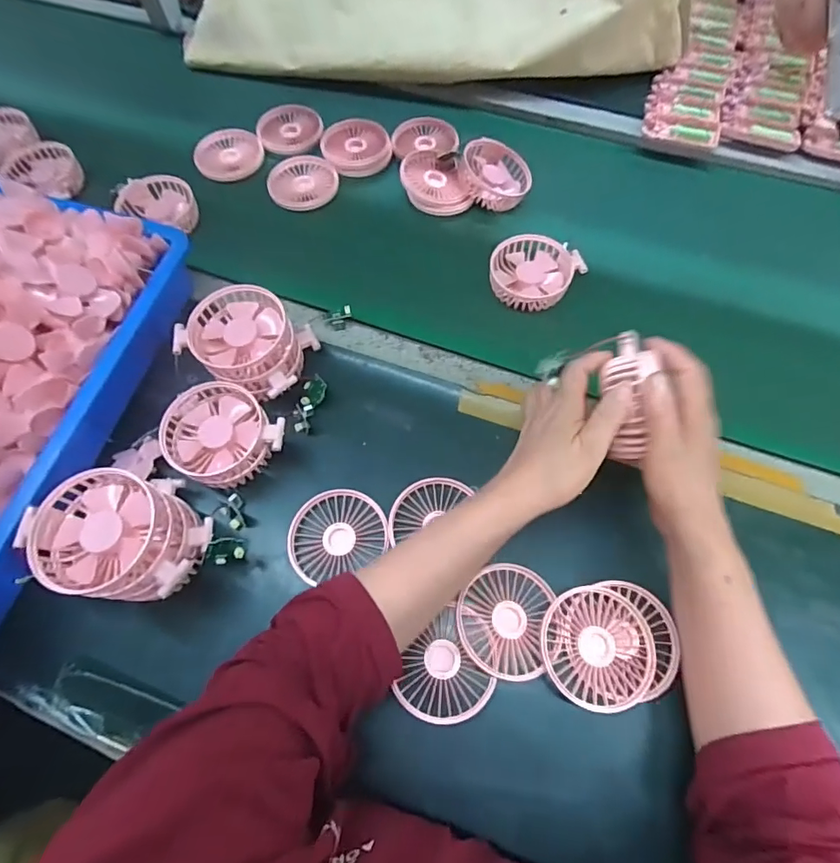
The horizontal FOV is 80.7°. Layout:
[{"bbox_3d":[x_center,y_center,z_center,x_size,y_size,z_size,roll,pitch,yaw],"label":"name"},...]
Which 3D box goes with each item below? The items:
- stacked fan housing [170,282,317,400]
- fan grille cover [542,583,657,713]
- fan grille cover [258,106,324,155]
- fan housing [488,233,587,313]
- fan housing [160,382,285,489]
[{"bbox_3d":[-0.167,-0.082,0.484,0.110,0.069,0.096,14,66,8],"label":"stacked fan housing"},{"bbox_3d":[0.140,0.170,0.393,0.086,0.017,0.087,1,65,1],"label":"fan grille cover"},{"bbox_3d":[-0.177,-0.411,0.678,0.086,0.020,0.086,-3,65,-1],"label":"fan grille cover"},{"bbox_3d":[0.124,-0.179,0.552,0.088,0.024,0.092,0,65,1],"label":"fan housing"},{"bbox_3d":[-0.184,0.010,0.465,0.105,0.059,0.087,34,70,16],"label":"fan housing"}]

